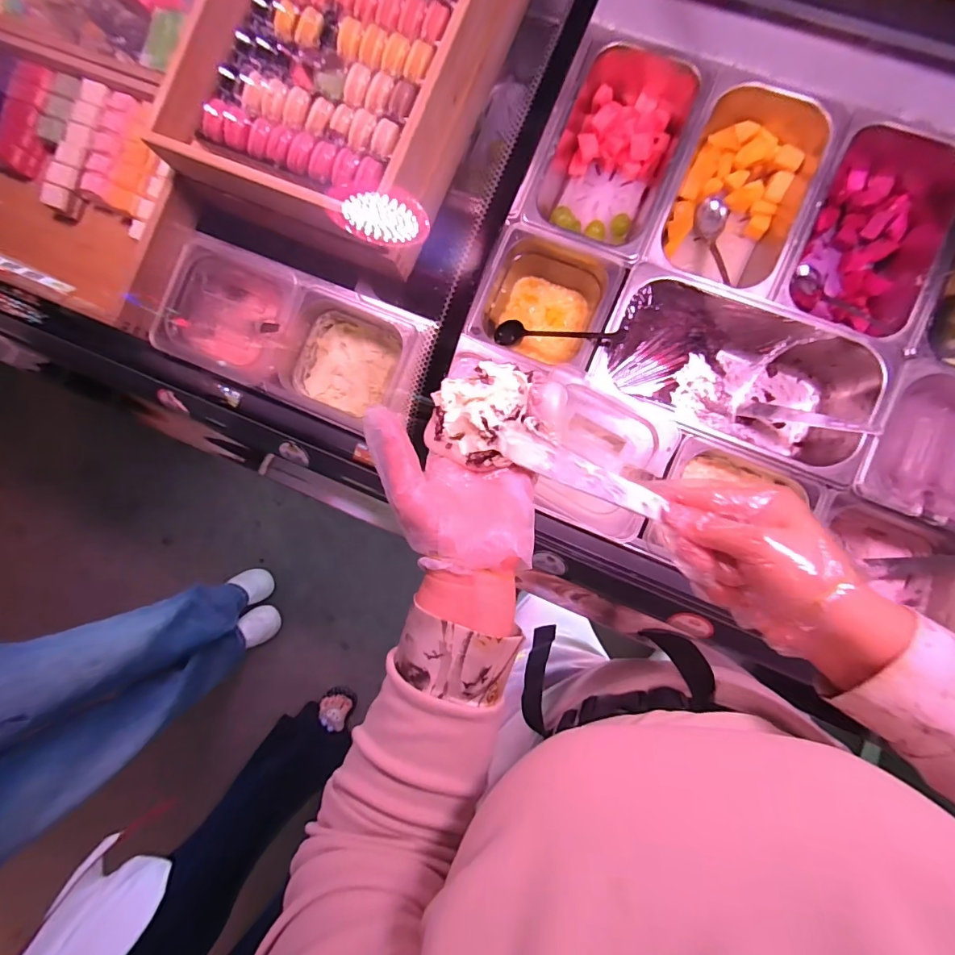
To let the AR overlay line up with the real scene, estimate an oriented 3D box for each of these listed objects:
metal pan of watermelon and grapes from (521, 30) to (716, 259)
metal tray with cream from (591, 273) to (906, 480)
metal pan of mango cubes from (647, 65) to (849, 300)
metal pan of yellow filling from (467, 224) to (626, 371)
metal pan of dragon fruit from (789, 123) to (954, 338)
[{"bbox_3d":[0.184,-0.431,0.618,0.169,0.110,0.303,20,86,6],"label":"metal pan of watermelon and grapes"},{"bbox_3d":[0.316,-0.119,0.589,0.330,0.109,0.173,21,86,6],"label":"metal tray with cream"},{"bbox_3d":[0.332,-0.360,0.597,0.167,0.107,0.272,20,86,6],"label":"metal pan of mango cubes"},{"bbox_3d":[0.090,-0.221,0.613,0.163,0.091,0.156,21,86,6],"label":"metal pan of yellow filling"},{"bbox_3d":[0.495,-0.315,0.579,0.166,0.097,0.250,29,87,6],"label":"metal pan of dragon fruit"}]

